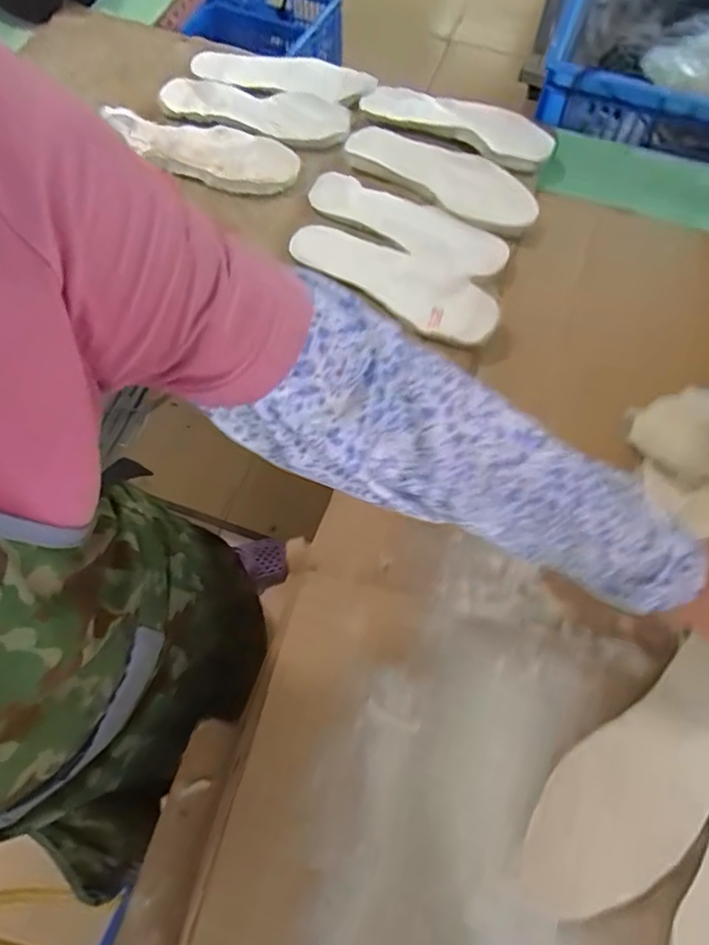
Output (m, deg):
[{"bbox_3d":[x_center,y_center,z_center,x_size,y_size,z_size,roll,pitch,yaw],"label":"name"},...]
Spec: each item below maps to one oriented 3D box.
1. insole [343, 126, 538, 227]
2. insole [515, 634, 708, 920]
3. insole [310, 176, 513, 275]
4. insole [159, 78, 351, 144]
[{"bbox_3d":[0.119,-0.402,0.726,0.273,0.015,0.096,34,73,14],"label":"insole"},{"bbox_3d":[0.225,0.222,0.405,0.086,0.043,0.251,40,93,19],"label":"insole"},{"bbox_3d":[0.068,-0.321,0.700,0.262,0.018,0.089,32,63,16],"label":"insole"},{"bbox_3d":[-0.143,-0.523,0.782,0.276,0.011,0.100,18,66,9],"label":"insole"}]

